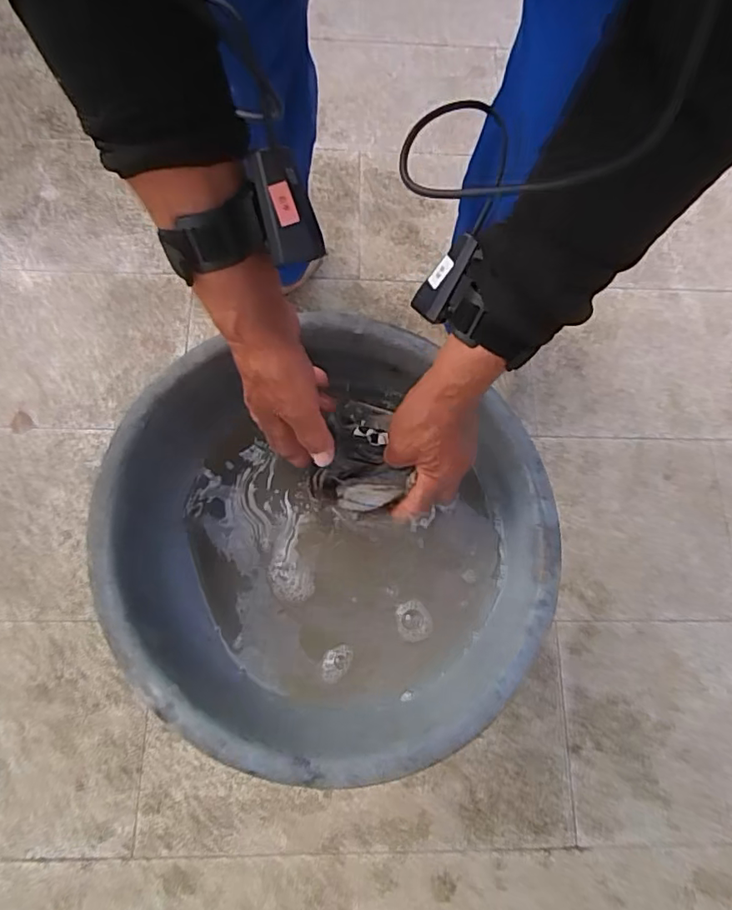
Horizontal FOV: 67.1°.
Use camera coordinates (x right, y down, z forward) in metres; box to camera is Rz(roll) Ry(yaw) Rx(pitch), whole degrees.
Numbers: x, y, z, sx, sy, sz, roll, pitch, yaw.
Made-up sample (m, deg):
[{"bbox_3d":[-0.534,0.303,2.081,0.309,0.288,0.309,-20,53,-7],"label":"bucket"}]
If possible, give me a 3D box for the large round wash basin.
[{"bbox_3d":[-0.018,0.065,0.477,0.361,0.125,0.361,1,74,-2],"label":"large round wash basin"}]

